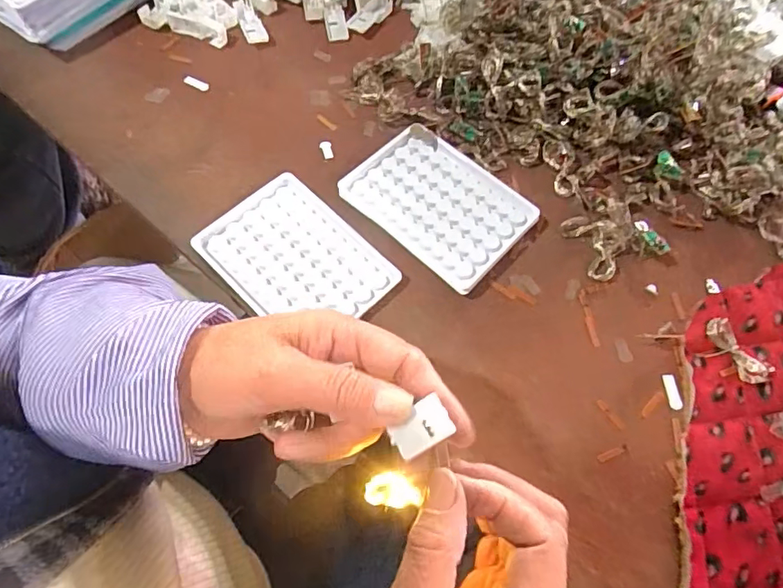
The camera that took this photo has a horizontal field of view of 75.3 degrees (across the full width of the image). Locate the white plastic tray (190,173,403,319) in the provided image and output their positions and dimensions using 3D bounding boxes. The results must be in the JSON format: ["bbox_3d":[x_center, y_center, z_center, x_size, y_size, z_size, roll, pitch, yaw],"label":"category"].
[{"bbox_3d":[-0.072,-0.025,0.378,0.131,0.010,0.094,42,70,17],"label":"white plastic tray"}]

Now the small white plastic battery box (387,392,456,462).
[{"bbox_3d":[0.012,0.061,0.227,0.026,0.004,0.018,-34,86,3],"label":"small white plastic battery box"}]

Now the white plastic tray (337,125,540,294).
[{"bbox_3d":[0.036,-0.071,0.398,0.131,0.014,0.101,39,69,16],"label":"white plastic tray"}]

